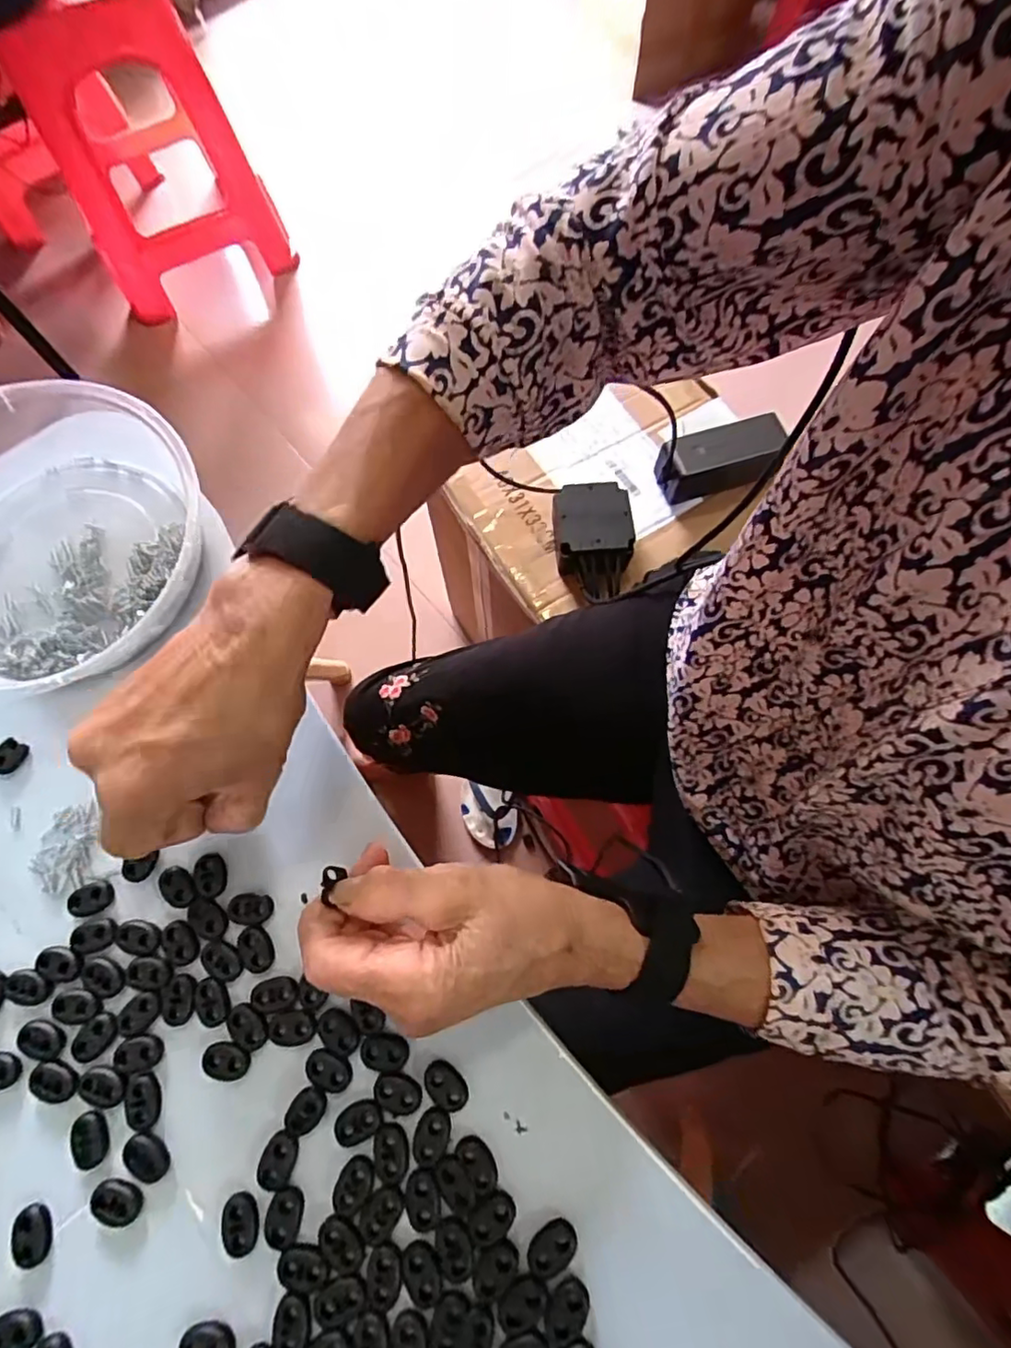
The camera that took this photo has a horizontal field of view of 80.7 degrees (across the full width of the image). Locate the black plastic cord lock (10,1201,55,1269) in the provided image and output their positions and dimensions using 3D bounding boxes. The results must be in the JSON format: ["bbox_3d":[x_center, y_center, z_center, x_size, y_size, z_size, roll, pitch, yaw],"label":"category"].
[{"bbox_3d":[-0.205,0.243,0.257,0.013,0.007,0.022,-32,75,-10],"label":"black plastic cord lock"}]

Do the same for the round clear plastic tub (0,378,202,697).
[{"bbox_3d":[-0.261,-0.073,0.336,0.186,0.045,0.185,0,72,0],"label":"round clear plastic tub"}]

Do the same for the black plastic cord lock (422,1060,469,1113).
[{"bbox_3d":[-0.027,0.188,0.272,0.022,0.004,0.015,34,75,11],"label":"black plastic cord lock"}]

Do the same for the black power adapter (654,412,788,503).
[{"bbox_3d":[0.221,-0.224,0.622,0.127,0.063,0.049,-13,72,-4],"label":"black power adapter"}]

